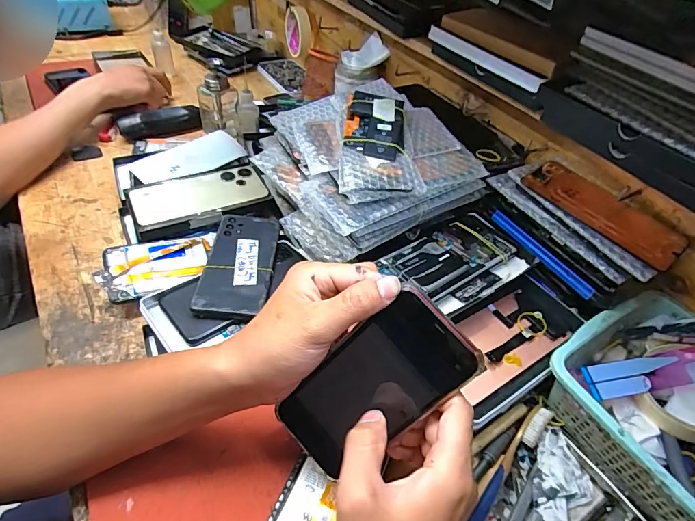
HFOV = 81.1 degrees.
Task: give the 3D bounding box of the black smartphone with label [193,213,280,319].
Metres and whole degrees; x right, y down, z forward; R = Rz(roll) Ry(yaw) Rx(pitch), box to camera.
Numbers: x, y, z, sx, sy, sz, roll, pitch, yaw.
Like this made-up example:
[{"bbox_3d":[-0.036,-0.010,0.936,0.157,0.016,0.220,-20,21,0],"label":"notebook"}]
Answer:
[{"bbox_3d":[-0.122,-0.001,0.464,0.072,0.011,0.161,5,45,-2],"label":"black smartphone with label"}]

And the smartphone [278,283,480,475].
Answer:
[{"bbox_3d":[0.015,0.092,0.288,0.073,0.151,0.009,48,18,7],"label":"smartphone"}]

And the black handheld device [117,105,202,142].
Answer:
[{"bbox_3d":[-0.317,-0.234,0.694,0.131,0.039,0.026,-21,52,-26],"label":"black handheld device"}]

